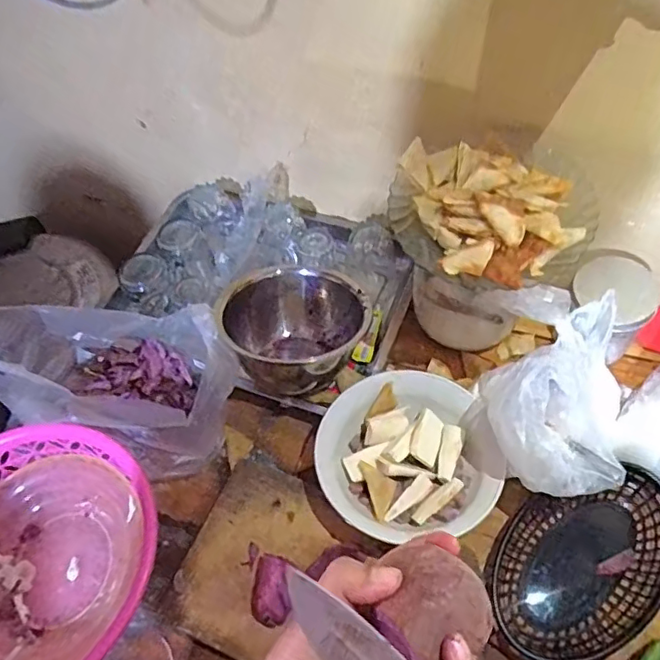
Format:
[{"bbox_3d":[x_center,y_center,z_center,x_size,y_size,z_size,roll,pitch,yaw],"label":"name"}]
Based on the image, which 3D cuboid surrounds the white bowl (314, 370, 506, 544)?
[{"bbox_3d":[0.079,0.131,0.605,0.175,0.058,0.171,-2,57,4],"label":"white bowl"}]

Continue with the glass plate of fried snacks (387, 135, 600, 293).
[{"bbox_3d":[0.153,-0.117,0.526,0.178,0.042,0.180,-2,57,4],"label":"glass plate of fried snacks"}]

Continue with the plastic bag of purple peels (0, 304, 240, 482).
[{"bbox_3d":[-0.230,0.049,0.627,0.261,0.151,0.152,15,60,14],"label":"plastic bag of purple peels"}]

